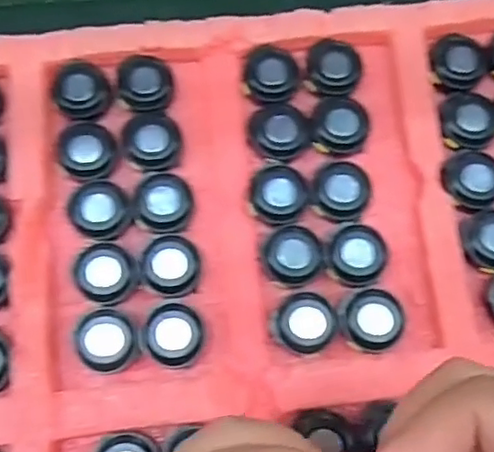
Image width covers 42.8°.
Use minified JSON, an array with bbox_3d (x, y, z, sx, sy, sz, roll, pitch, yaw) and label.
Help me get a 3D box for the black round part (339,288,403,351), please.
[{"bbox_3d":[0.057,0.043,0.289,0.027,0.007,0.027,0,77,0],"label":"black round part"}]

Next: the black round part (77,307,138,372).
[{"bbox_3d":[-0.063,0.052,0.287,0.025,0.009,0.027,0,77,0],"label":"black round part"}]

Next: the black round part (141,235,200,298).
[{"bbox_3d":[-0.036,0.019,0.297,0.026,0.010,0.028,0,77,0],"label":"black round part"}]

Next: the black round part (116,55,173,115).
[{"bbox_3d":[-0.051,-0.072,0.316,0.027,0.009,0.031,-11,77,-3],"label":"black round part"}]

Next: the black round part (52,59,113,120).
[{"bbox_3d":[-0.083,-0.068,0.314,0.028,0.006,0.031,-39,80,-9],"label":"black round part"}]

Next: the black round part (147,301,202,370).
[{"bbox_3d":[-0.033,0.049,0.286,0.024,0.008,0.028,-9,77,-3],"label":"black round part"}]

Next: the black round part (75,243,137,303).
[{"bbox_3d":[-0.066,0.022,0.293,0.026,0.009,0.027,-16,78,-4],"label":"black round part"}]

